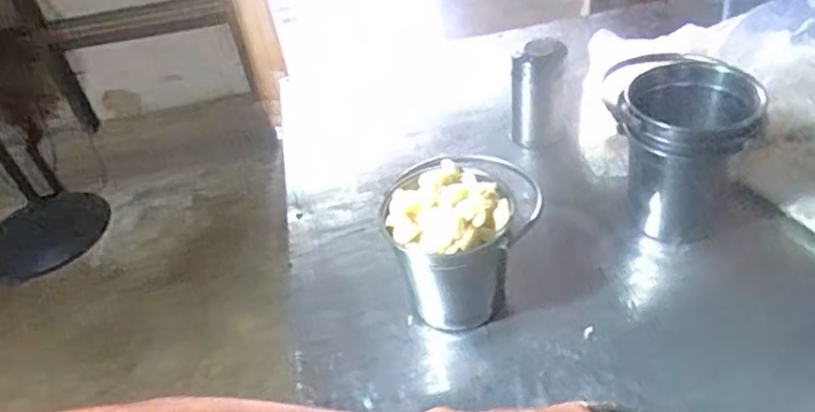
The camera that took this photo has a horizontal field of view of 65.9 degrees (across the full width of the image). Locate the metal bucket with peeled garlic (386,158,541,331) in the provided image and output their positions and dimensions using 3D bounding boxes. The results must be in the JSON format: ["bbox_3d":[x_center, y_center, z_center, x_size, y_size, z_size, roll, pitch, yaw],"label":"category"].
[{"bbox_3d":[0.046,0.043,0.686,0.126,0.150,0.130,-12,41,-3],"label":"metal bucket with peeled garlic"}]

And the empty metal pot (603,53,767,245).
[{"bbox_3d":[0.312,-0.051,0.727,0.143,0.189,0.110,-7,41,2],"label":"empty metal pot"}]

